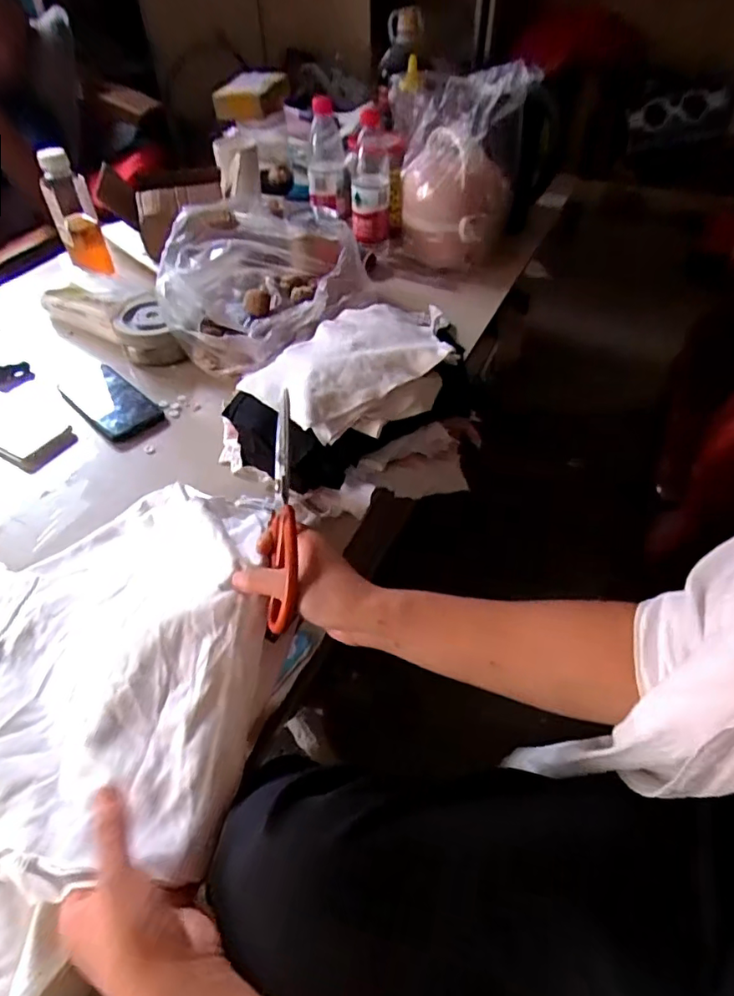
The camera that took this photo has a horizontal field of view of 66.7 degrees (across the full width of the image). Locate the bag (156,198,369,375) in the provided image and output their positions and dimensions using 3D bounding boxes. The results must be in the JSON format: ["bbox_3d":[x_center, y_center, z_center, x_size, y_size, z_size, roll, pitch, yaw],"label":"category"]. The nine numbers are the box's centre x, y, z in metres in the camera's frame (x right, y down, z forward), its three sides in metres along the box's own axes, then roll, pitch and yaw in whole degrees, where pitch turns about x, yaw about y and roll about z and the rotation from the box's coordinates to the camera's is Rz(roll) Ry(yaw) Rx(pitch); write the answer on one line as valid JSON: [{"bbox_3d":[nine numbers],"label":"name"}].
[{"bbox_3d":[-0.134,-0.297,0.776,0.268,0.122,0.275,-4,49,-4],"label":"bag"}]

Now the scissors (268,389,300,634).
[{"bbox_3d":[-0.069,0.009,0.455,0.022,0.053,0.192,-1,72,-5],"label":"scissors"}]

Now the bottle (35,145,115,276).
[{"bbox_3d":[-0.443,-0.431,0.847,0.065,0.164,0.050,-20,51,-17],"label":"bottle"}]

